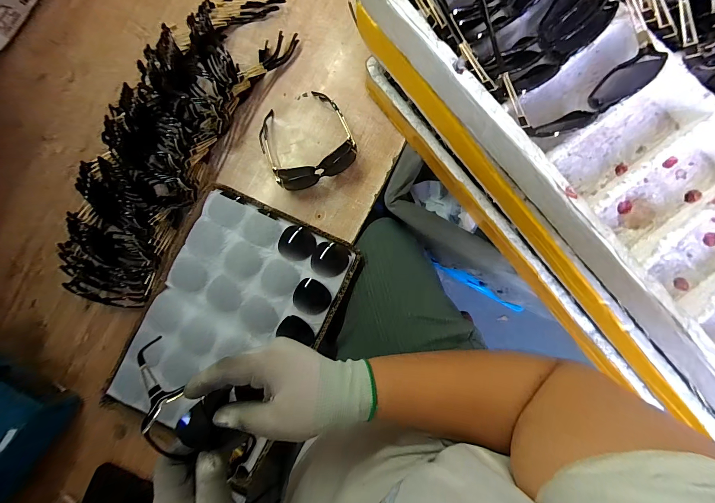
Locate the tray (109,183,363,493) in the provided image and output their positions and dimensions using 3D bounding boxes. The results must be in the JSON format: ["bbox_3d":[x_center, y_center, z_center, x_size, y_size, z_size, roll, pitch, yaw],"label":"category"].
[{"bbox_3d":[-0.195,0.118,0.519,0.269,0.054,0.384,25,87,5],"label":"tray"}]

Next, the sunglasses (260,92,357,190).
[{"bbox_3d":[-0.090,-0.193,0.549,0.151,0.044,0.160,-21,85,1],"label":"sunglasses"}]

